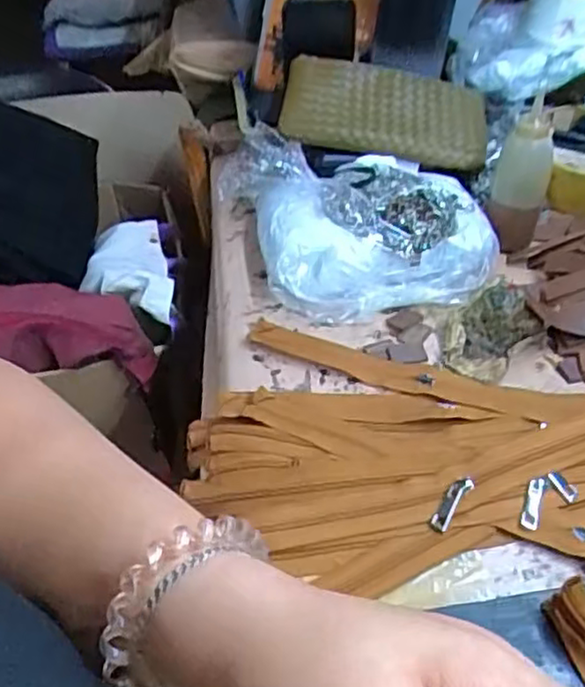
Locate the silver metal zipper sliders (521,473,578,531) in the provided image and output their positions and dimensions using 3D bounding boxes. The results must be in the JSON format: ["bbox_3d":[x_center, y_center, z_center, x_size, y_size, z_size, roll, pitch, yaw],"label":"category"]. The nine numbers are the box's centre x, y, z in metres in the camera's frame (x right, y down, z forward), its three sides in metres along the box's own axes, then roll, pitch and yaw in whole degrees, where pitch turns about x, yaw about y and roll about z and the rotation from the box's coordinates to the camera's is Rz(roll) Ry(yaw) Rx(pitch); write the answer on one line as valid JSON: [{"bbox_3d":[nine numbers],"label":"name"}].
[{"bbox_3d":[0.164,0.103,0.459,0.048,0.010,0.024,-28,72,-22],"label":"silver metal zipper sliders"}]

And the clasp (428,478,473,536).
[{"bbox_3d":[0.103,0.104,0.454,0.012,0.004,0.041,27,70,31],"label":"clasp"}]

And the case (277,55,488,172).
[{"bbox_3d":[0.095,-0.236,0.718,0.206,0.035,0.105,9,69,-4],"label":"case"}]

